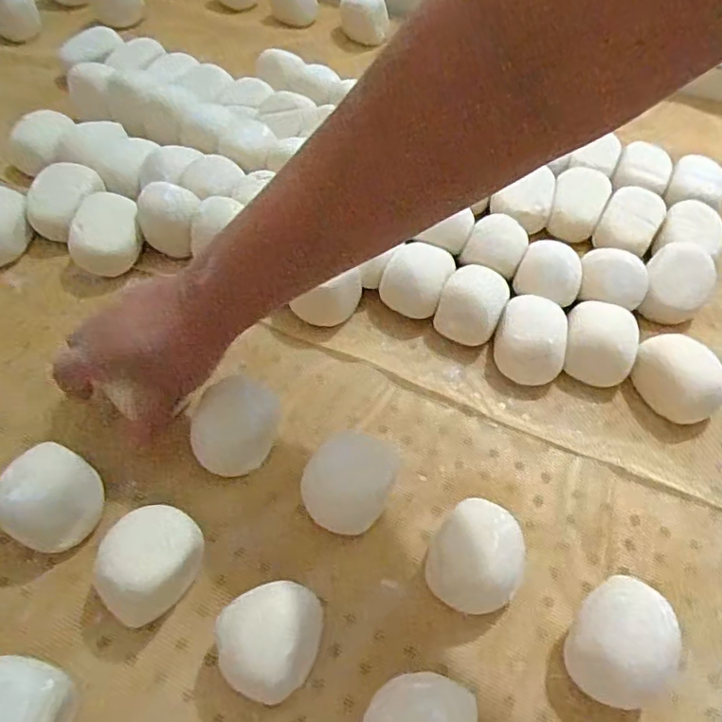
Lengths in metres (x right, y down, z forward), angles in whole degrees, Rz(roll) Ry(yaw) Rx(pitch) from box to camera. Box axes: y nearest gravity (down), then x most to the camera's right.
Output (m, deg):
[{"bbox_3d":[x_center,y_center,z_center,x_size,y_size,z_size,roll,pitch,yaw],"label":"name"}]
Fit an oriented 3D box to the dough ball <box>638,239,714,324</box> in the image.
[{"bbox_3d":[0.268,-0.069,0.506,0.053,0.036,0.062,12,54,6],"label":"dough ball"}]

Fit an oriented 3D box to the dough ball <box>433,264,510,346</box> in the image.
[{"bbox_3d":[0.091,-0.044,0.486,0.048,0.038,0.077,23,56,13],"label":"dough ball"}]

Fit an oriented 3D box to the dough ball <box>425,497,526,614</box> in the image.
[{"bbox_3d":[0.065,0.120,0.356,0.052,0.055,0.057,2,54,-2],"label":"dough ball"}]

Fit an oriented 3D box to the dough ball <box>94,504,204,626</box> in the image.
[{"bbox_3d":[-0.121,0.120,0.346,0.054,0.051,0.058,2,54,-2],"label":"dough ball"}]

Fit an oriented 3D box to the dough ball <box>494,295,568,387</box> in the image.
[{"bbox_3d":[0.137,-0.018,0.476,0.054,0.030,0.068,17,55,9],"label":"dough ball"}]

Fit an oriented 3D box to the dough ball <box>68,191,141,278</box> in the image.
[{"bbox_3d":[-0.216,-0.106,0.498,0.056,0.046,0.057,2,54,-2],"label":"dough ball"}]

